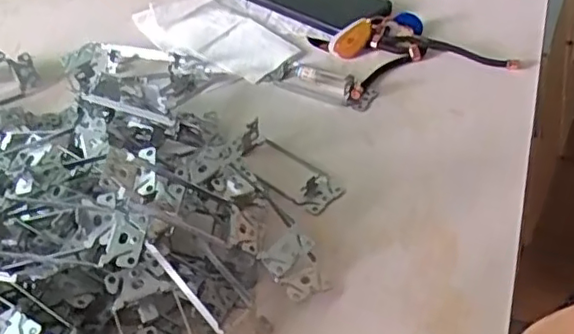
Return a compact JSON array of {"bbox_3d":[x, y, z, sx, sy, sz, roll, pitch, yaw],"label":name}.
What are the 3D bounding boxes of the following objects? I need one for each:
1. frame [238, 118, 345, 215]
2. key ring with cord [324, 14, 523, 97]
[{"bbox_3d":[-0.001,-0.002,0.460,0.090,0.022,0.039,30,53,30],"label":"frame"},{"bbox_3d":[0.120,-0.110,0.566,0.150,0.025,0.096,-11,44,-8],"label":"key ring with cord"}]

